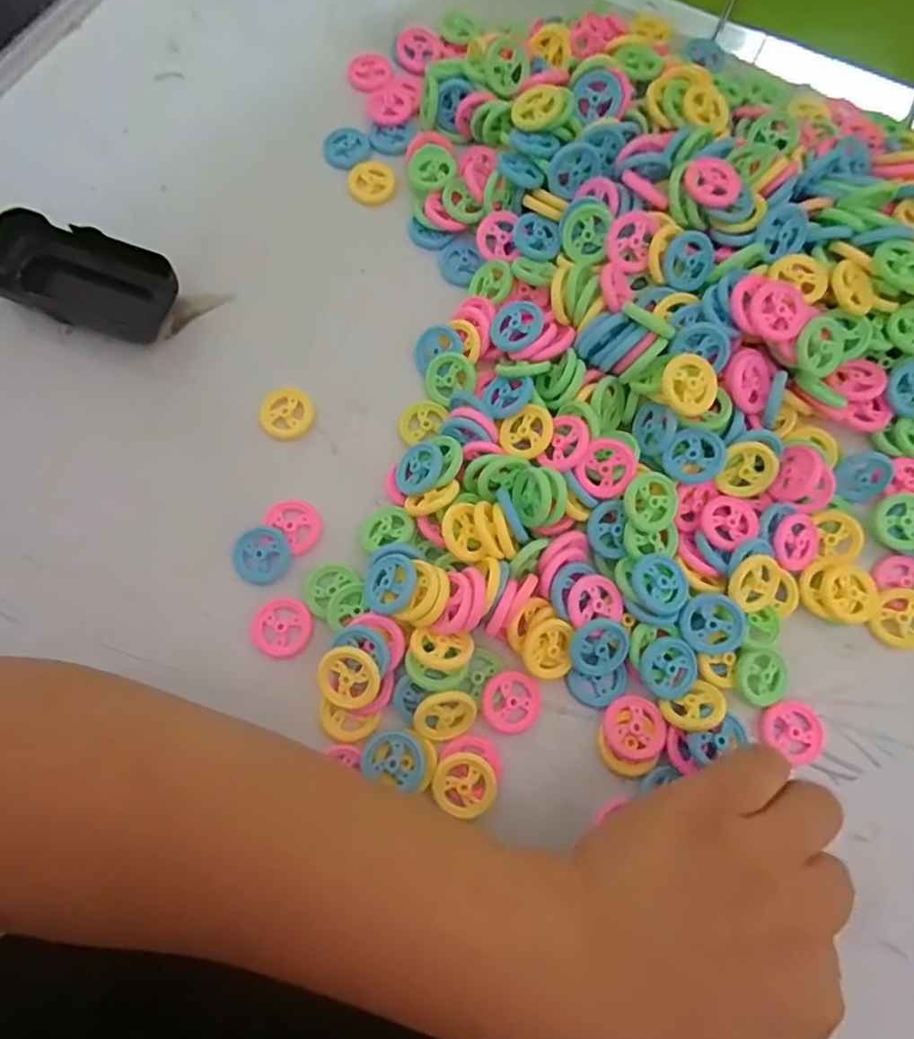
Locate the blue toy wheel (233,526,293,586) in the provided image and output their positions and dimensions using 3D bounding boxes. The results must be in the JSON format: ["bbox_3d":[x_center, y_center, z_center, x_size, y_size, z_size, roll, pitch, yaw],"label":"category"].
[{"bbox_3d":[-0.100,0.018,0.308,0.029,0.007,0.027,0,73,0],"label":"blue toy wheel"}]

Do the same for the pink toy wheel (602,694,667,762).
[{"bbox_3d":[0.085,0.101,0.290,0.029,0.009,0.028,0,73,0],"label":"pink toy wheel"}]

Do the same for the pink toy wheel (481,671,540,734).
[{"bbox_3d":[0.027,0.089,0.292,0.028,0.006,0.028,0,73,0],"label":"pink toy wheel"}]

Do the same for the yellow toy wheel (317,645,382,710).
[{"bbox_3d":[-0.050,0.074,0.279,0.029,0.004,0.027,0,91,3],"label":"yellow toy wheel"}]

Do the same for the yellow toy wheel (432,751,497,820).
[{"bbox_3d":[0.004,0.123,0.278,0.029,0.004,0.028,0,73,0],"label":"yellow toy wheel"}]

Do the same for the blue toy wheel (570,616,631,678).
[{"bbox_3d":[0.069,0.063,0.290,0.028,0.005,0.029,22,100,-8],"label":"blue toy wheel"}]

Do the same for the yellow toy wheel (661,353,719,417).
[{"bbox_3d":[0.115,-0.067,0.295,0.029,0.007,0.029,1,87,-15],"label":"yellow toy wheel"}]

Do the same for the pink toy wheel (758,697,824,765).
[{"bbox_3d":[0.165,0.104,0.293,0.030,0.005,0.028,0,74,-1],"label":"pink toy wheel"}]

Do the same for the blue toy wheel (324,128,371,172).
[{"bbox_3d":[-0.071,-0.241,0.389,0.027,0.004,0.029,1,85,-10],"label":"blue toy wheel"}]

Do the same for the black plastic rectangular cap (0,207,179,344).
[{"bbox_3d":[-0.219,-0.142,0.345,0.099,0.026,0.051,15,74,4],"label":"black plastic rectangular cap"}]

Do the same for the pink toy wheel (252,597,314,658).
[{"bbox_3d":[-0.088,0.055,0.302,0.029,0.005,0.029,0,73,0],"label":"pink toy wheel"}]

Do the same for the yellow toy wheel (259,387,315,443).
[{"bbox_3d":[-0.095,-0.059,0.334,0.028,0.005,0.030,0,73,0],"label":"yellow toy wheel"}]

